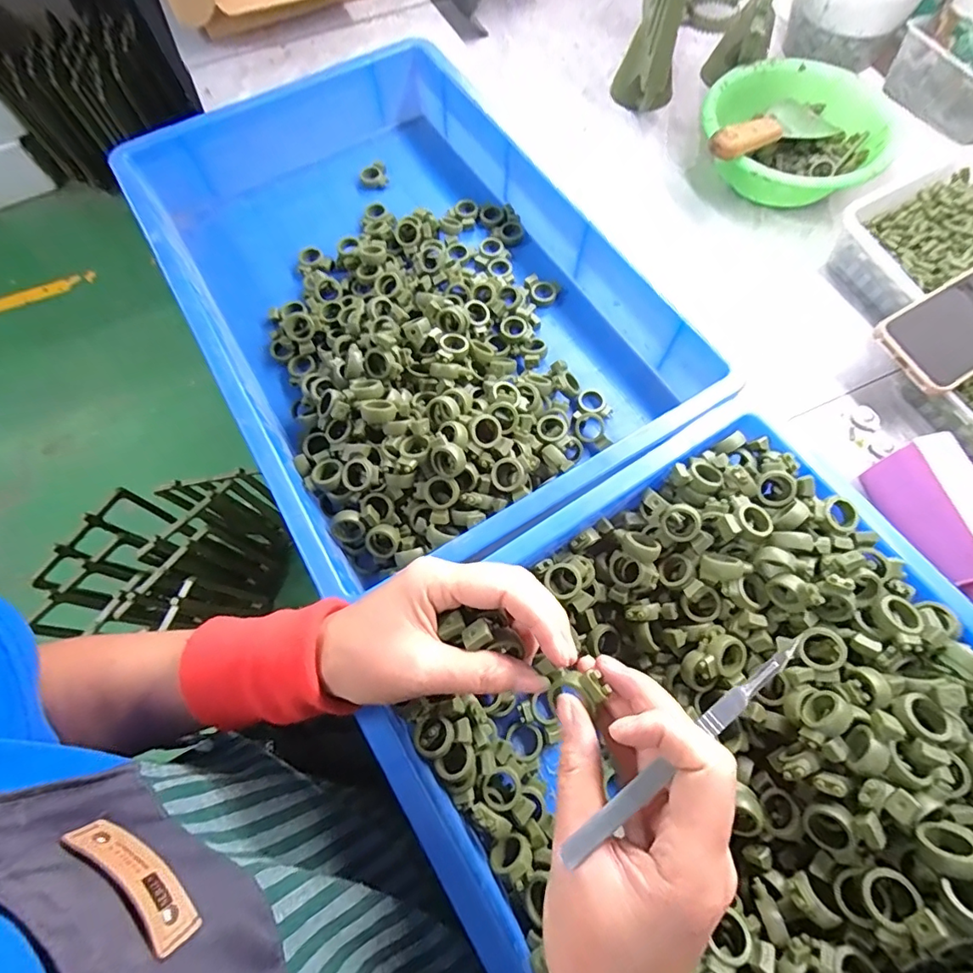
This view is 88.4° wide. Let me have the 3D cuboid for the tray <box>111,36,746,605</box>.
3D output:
[{"bbox_3d":[-0.082,-0.195,0.494,0.367,0.087,0.553,-29,70,-10],"label":"tray"}]

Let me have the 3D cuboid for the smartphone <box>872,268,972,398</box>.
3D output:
[{"bbox_3d":[0.430,-0.146,0.444,0.173,0.015,0.079,-29,77,-12],"label":"smartphone"}]

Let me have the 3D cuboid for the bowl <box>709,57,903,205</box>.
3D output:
[{"bbox_3d":[0.338,-0.394,0.571,0.178,0.064,0.183,-1,68,2],"label":"bowl"}]

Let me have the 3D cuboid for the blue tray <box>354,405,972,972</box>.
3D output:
[{"bbox_3d":[0.205,0.236,0.280,0.379,0.087,0.551,-35,71,-12],"label":"blue tray"}]

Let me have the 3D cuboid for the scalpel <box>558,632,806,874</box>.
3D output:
[{"bbox_3d":[0.089,0.111,0.217,0.136,0.005,0.009,-36,71,-11],"label":"scalpel"}]

